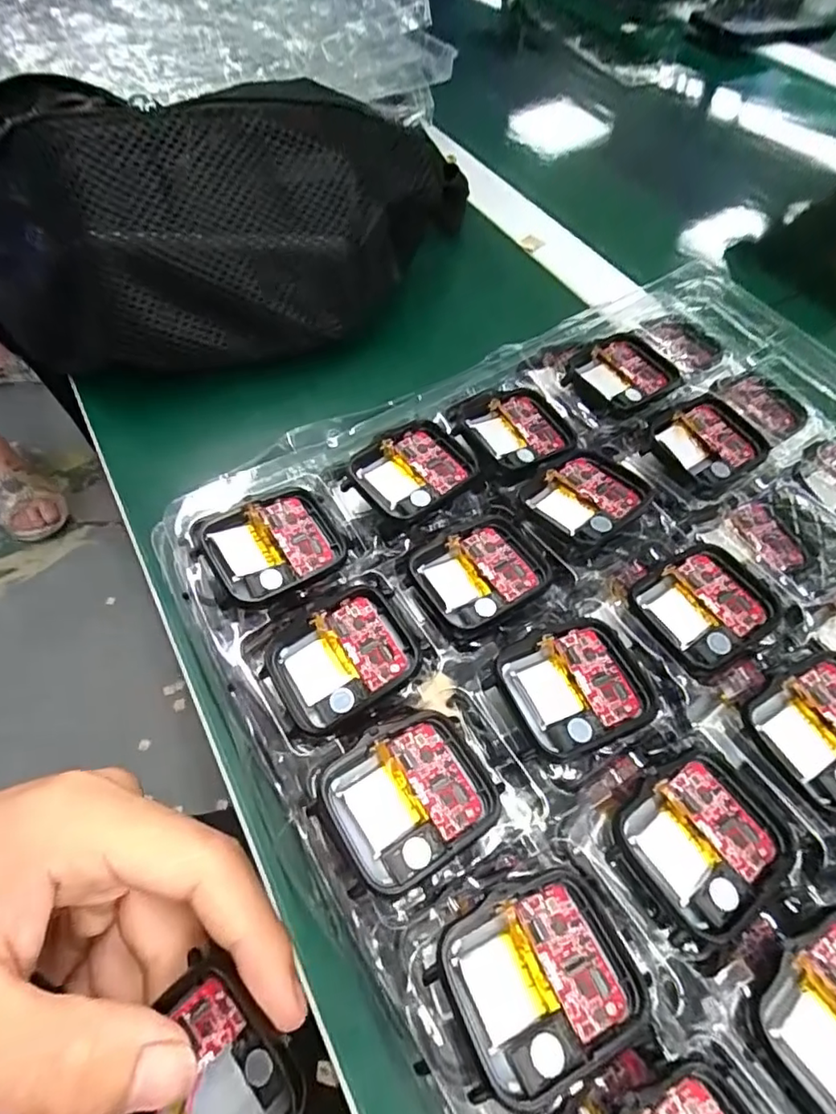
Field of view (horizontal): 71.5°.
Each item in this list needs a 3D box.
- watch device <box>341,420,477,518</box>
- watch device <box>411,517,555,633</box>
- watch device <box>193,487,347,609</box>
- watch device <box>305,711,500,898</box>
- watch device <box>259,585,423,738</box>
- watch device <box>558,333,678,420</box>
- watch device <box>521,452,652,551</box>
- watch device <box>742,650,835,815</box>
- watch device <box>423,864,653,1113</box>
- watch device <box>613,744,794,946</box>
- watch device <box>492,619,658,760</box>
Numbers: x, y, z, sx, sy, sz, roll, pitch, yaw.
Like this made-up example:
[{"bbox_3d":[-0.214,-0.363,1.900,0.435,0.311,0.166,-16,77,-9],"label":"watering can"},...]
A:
[{"bbox_3d":[-0.002,-0.033,0.220,0.045,0.007,0.036,-29,63,-19],"label":"watch device"},{"bbox_3d":[0.022,0.005,0.203,0.044,0.005,0.036,-25,62,-17],"label":"watch device"},{"bbox_3d":[-0.049,-0.004,0.198,0.045,0.009,0.037,-28,62,-18],"label":"watch device"},{"bbox_3d":[-0.002,0.066,0.159,0.045,0.008,0.037,-28,62,-18],"label":"watch device"},{"bbox_3d":[-0.023,0.032,0.182,0.045,0.012,0.037,-25,62,-17],"label":"watch device"},{"bbox_3d":[0.091,-0.080,0.254,0.051,0.007,0.036,-29,63,-18],"label":"watch device"},{"bbox_3d":[0.063,-0.023,0.215,0.046,0.008,0.036,-29,63,-19],"label":"watch device"},{"bbox_3d":[0.126,0.051,0.175,0.044,0.008,0.038,-24,61,-16],"label":"watch device"},{"bbox_3d":[0.029,0.100,0.139,0.045,0.011,0.037,-22,61,-15],"label":"watch device"},{"bbox_3d":[0.078,0.075,0.158,0.044,0.005,0.037,-30,63,-19],"label":"watch device"},{"bbox_3d":[0.049,0.039,0.178,0.043,0.008,0.037,-17,60,-12],"label":"watch device"}]

